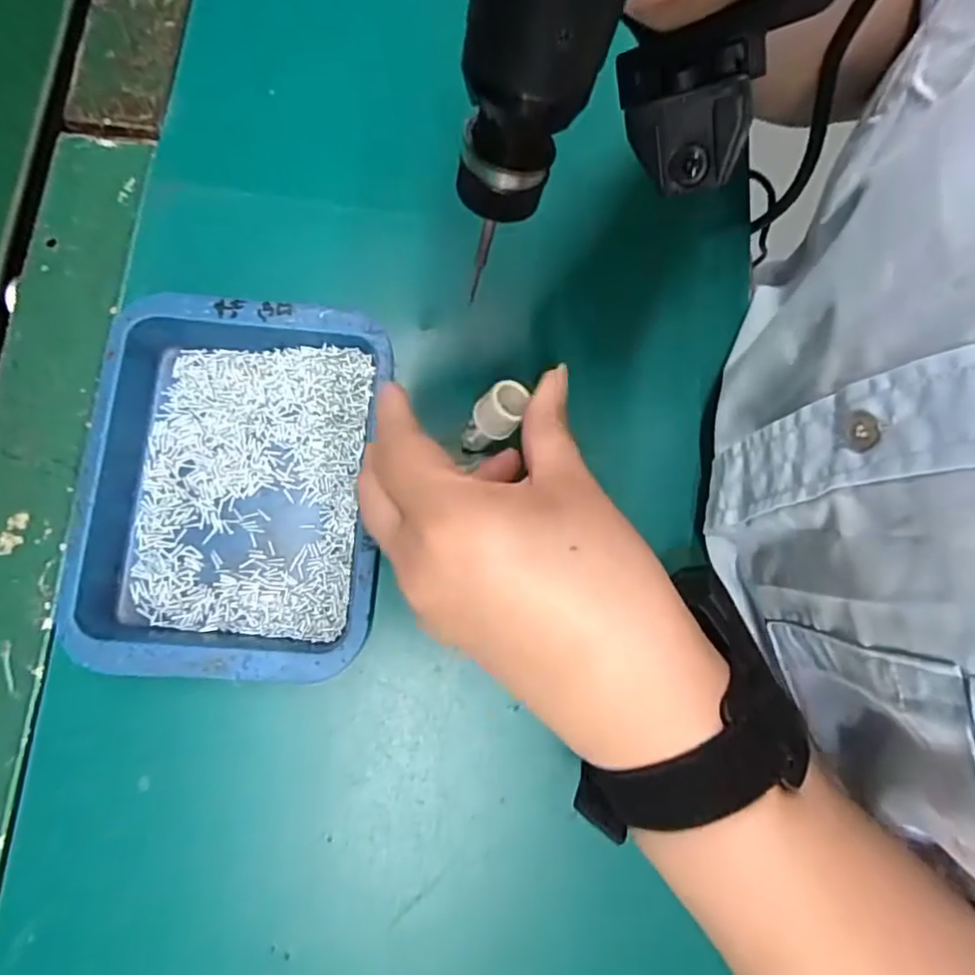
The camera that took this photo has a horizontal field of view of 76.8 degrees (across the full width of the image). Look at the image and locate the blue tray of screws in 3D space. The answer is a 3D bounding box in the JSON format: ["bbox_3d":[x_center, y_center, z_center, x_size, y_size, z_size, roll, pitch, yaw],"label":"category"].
[{"bbox_3d":[-0.106,-0.001,0.263,0.117,0.027,0.155,4,78,-1],"label":"blue tray of screws"}]

